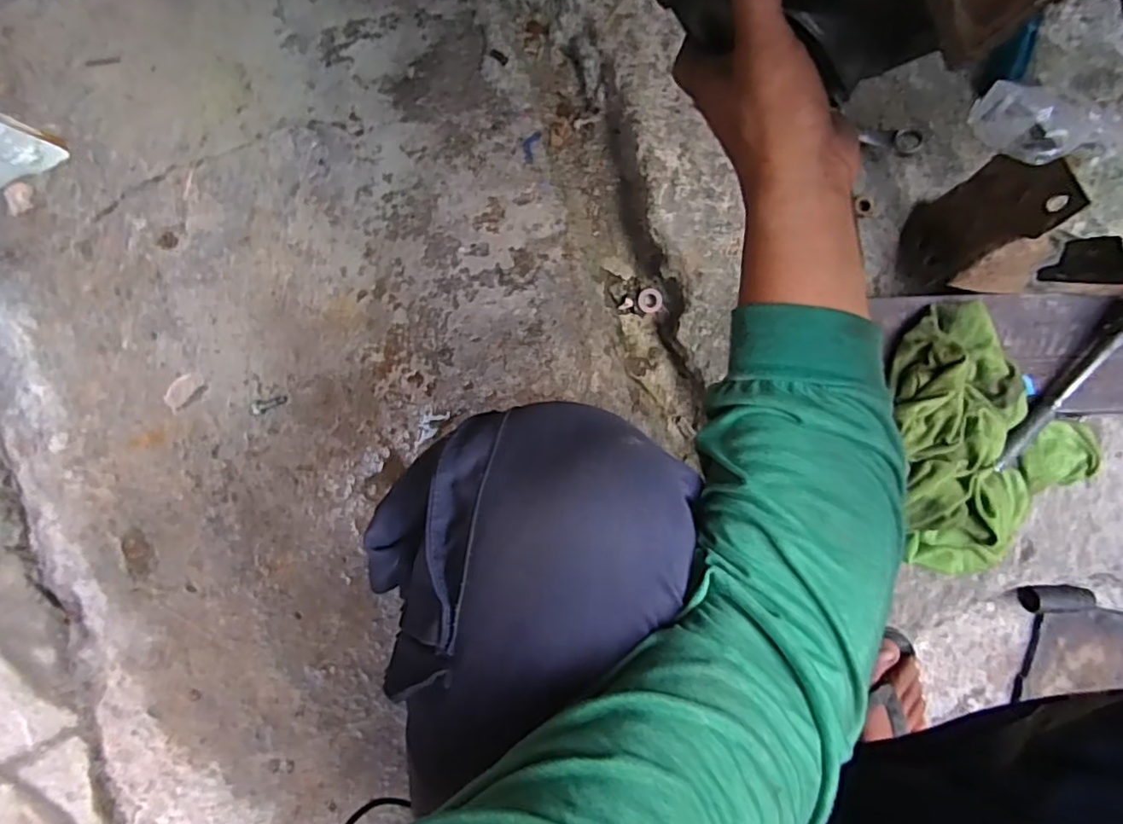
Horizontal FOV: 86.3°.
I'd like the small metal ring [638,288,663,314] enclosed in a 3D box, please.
[{"bbox_3d":[0.089,-0.112,0.603,0.023,0.006,0.024,0,88,0],"label":"small metal ring"}]

